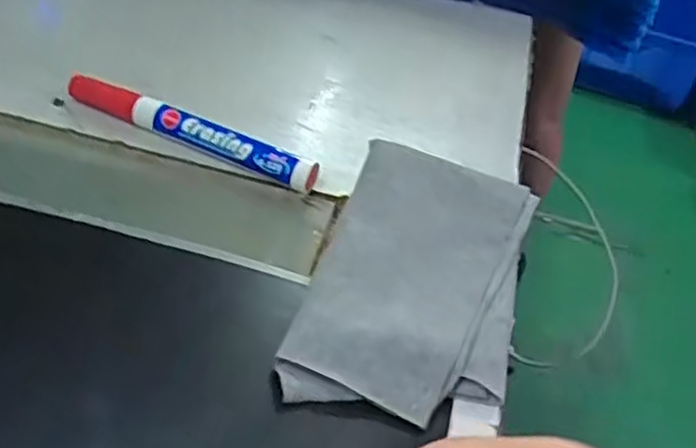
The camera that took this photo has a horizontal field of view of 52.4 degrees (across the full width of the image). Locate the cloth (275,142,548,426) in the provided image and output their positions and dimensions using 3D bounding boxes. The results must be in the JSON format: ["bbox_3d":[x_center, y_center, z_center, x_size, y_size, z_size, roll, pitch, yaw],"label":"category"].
[{"bbox_3d":[0.031,0.019,0.293,0.079,0.015,0.137,17,41,7],"label":"cloth"}]

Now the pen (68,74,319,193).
[{"bbox_3d":[-0.081,-0.047,0.352,0.141,0.017,0.013,23,42,14],"label":"pen"}]

